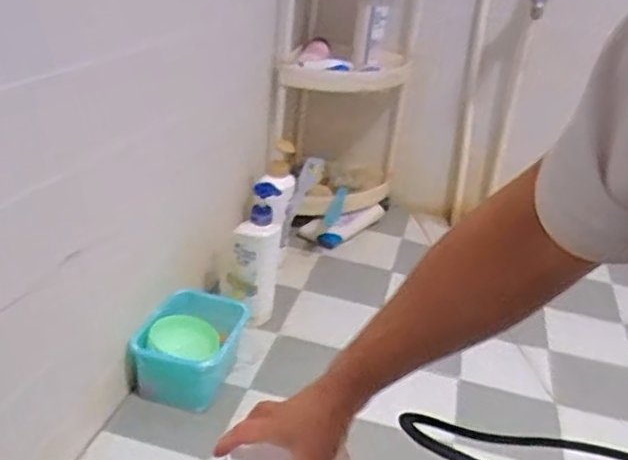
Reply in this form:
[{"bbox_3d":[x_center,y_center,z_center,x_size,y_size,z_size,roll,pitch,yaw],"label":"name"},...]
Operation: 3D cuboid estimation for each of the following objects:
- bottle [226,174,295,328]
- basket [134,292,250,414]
[{"bbox_3d":[-0.092,0.045,1.074,0.064,0.260,0.070,28,34,31],"label":"bottle"},{"bbox_3d":[-0.179,0.172,0.969,0.129,0.095,0.174,11,26,5],"label":"basket"}]

